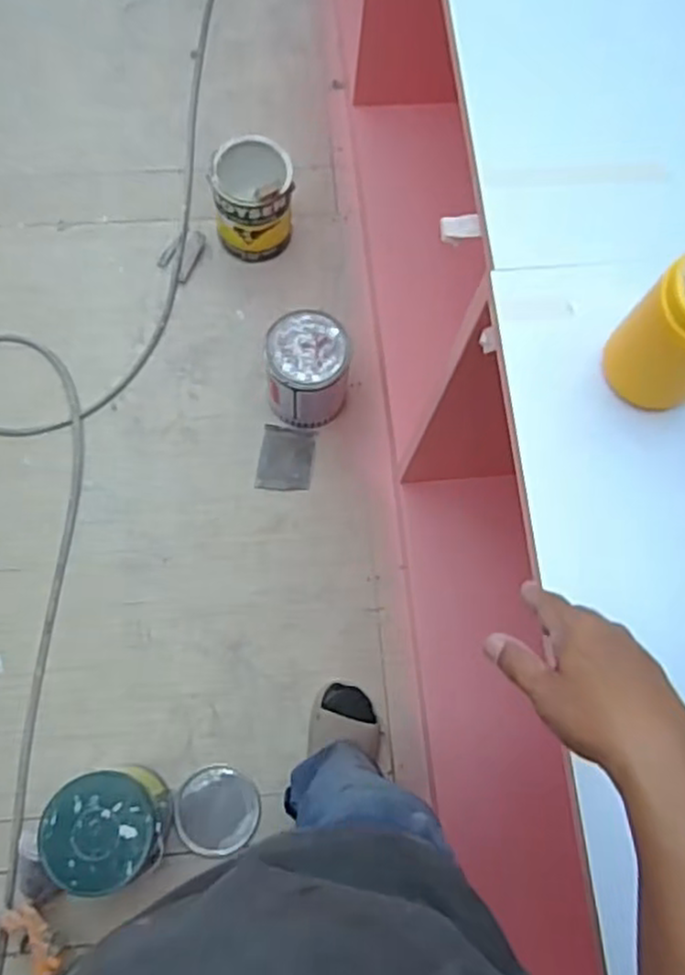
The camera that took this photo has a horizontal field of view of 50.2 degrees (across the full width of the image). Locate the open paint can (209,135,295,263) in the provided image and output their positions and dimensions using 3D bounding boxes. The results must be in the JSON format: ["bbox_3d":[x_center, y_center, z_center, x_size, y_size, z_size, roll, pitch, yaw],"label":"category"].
[{"bbox_3d":[-0.183,-0.591,1.524,0.163,0.227,0.158,1,75,-3],"label":"open paint can"}]

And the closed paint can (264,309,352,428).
[{"bbox_3d":[-0.065,-0.229,1.438,0.154,0.208,0.157,1,75,-3],"label":"closed paint can"}]

